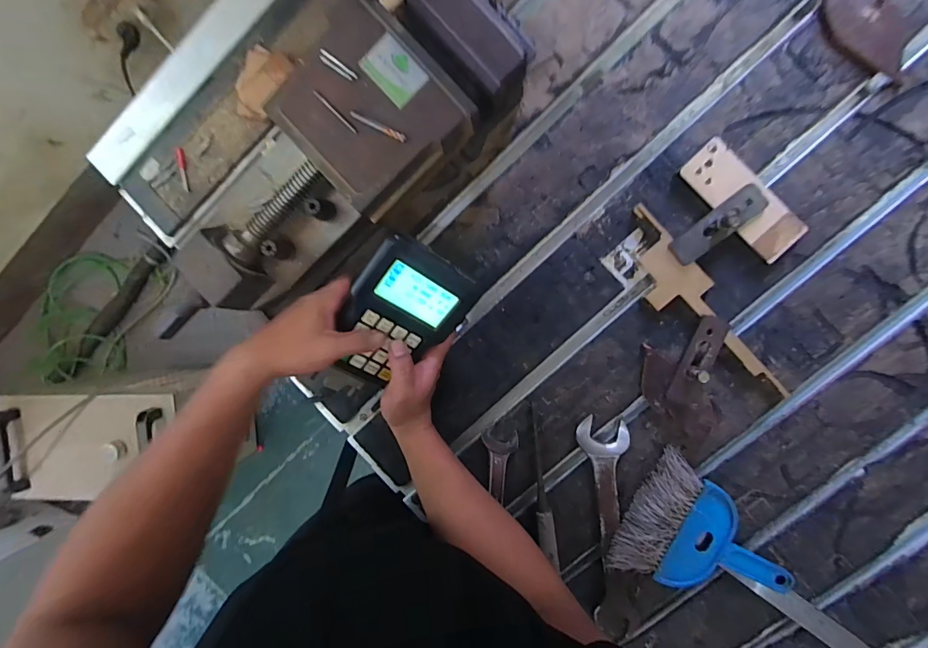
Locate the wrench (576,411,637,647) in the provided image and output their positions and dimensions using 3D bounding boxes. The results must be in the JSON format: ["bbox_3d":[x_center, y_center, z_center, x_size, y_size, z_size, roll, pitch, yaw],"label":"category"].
[{"bbox_3d":[0.166,0.234,0.483,0.050,0.018,0.264,-6,95,6],"label":"wrench"}]

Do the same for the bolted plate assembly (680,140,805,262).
[{"bbox_3d":[0.283,-0.126,0.435,0.051,0.019,0.131,-44,90,8],"label":"bolted plate assembly"}]

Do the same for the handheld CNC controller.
[{"bbox_3d":[-0.067,-0.010,0.417,0.102,0.029,0.144,35,105,-28],"label":"handheld CNC controller"}]

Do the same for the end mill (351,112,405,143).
[{"bbox_3d":[-0.073,-0.167,0.363,0.051,0.004,0.007,26,98,2],"label":"end mill"}]

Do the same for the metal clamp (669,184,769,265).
[{"bbox_3d":[0.257,-0.099,0.427,0.097,0.039,0.033,-41,91,8],"label":"metal clamp"}]

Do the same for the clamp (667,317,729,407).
[{"bbox_3d":[0.246,0.041,0.441,0.028,0.041,0.098,22,98,3],"label":"clamp"}]

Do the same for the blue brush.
[{"bbox_3d":[0.269,0.241,0.469,0.186,0.027,0.137,28,98,2],"label":"blue brush"}]

